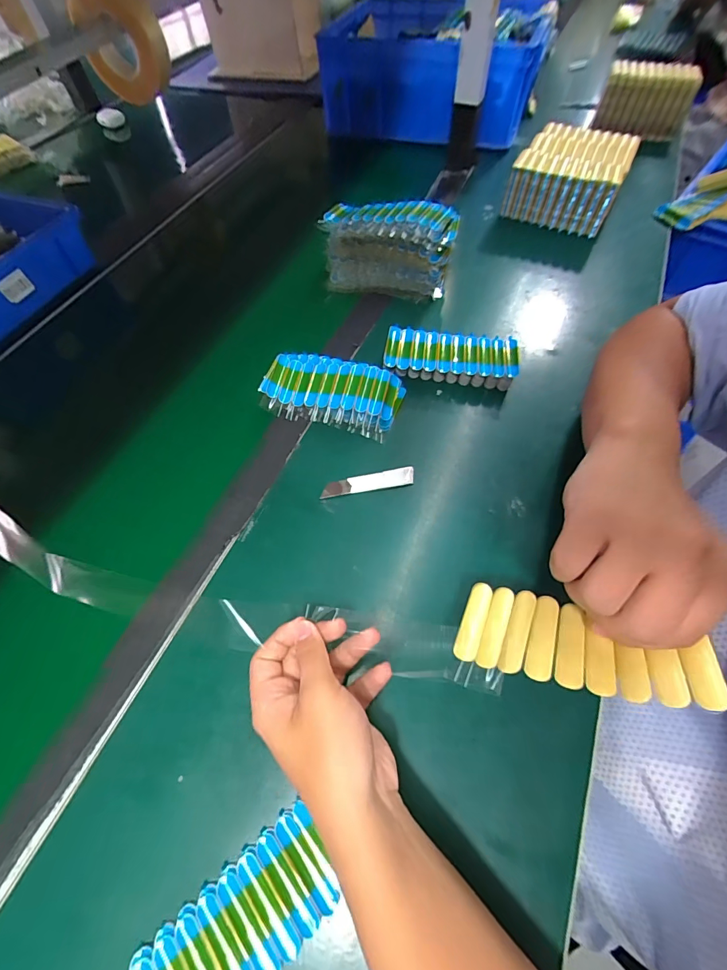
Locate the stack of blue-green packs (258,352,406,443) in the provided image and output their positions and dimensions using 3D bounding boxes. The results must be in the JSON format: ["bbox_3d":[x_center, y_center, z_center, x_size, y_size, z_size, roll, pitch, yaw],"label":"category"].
[{"bbox_3d":[-0.040,-0.111,0.461,0.162,0.027,0.087,14,62,9],"label":"stack of blue-green packs"}]

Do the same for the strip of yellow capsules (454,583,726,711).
[{"bbox_3d":[0.132,0.099,0.248,0.137,0.015,0.060,1,37,31],"label":"strip of yellow capsules"}]

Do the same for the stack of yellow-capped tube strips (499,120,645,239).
[{"bbox_3d":[0.345,-0.512,0.652,0.158,0.075,0.199,26,65,15],"label":"stack of yellow-capped tube strips"}]

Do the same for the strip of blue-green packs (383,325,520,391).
[{"bbox_3d":[0.106,-0.155,0.480,0.155,0.038,0.067,8,61,6],"label":"strip of blue-green packs"}]

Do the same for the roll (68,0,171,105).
[{"bbox_3d":[-0.430,-0.789,0.698,0.174,0.165,0.046,5,80,0],"label":"roll"}]

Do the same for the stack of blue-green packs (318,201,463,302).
[{"bbox_3d":[0.034,-0.327,0.547,0.177,0.101,0.078,13,62,9],"label":"stack of blue-green packs"}]

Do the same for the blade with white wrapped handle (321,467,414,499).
[{"bbox_3d":[0.005,-0.003,0.413,0.098,0.004,0.020,-9,61,-4],"label":"blade with white wrapped handle"}]

